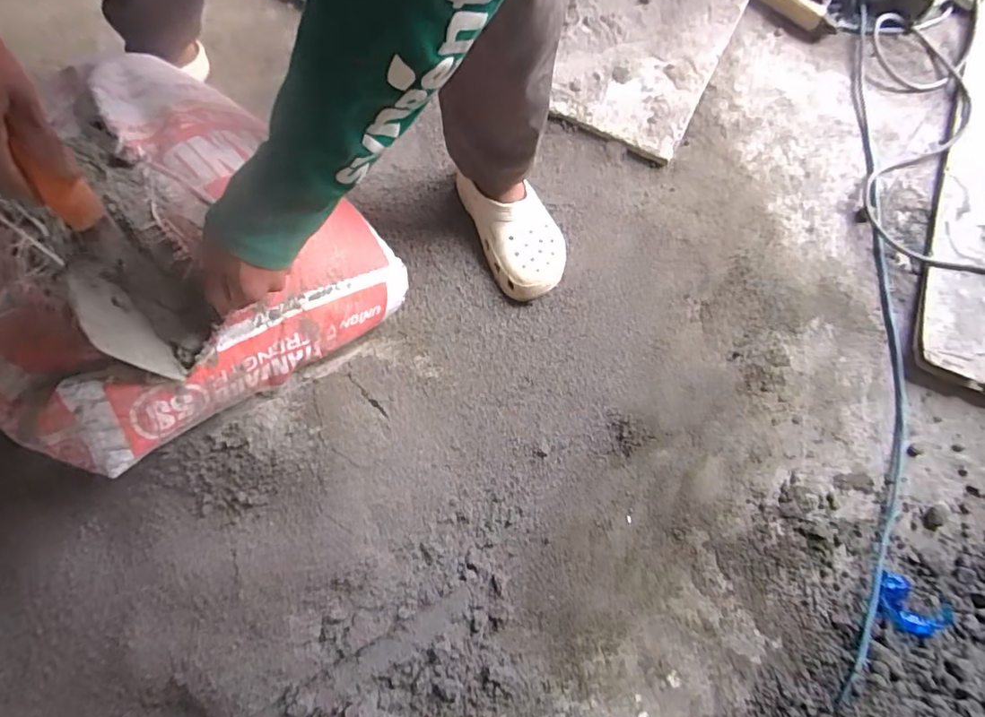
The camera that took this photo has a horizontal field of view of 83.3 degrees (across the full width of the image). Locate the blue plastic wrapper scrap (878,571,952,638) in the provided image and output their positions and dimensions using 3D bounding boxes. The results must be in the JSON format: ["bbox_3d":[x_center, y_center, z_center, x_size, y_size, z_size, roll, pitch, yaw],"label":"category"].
[{"bbox_3d":[0.541,0.323,0.713,0.088,0.019,0.061,35,74,10],"label":"blue plastic wrapper scrap"}]

